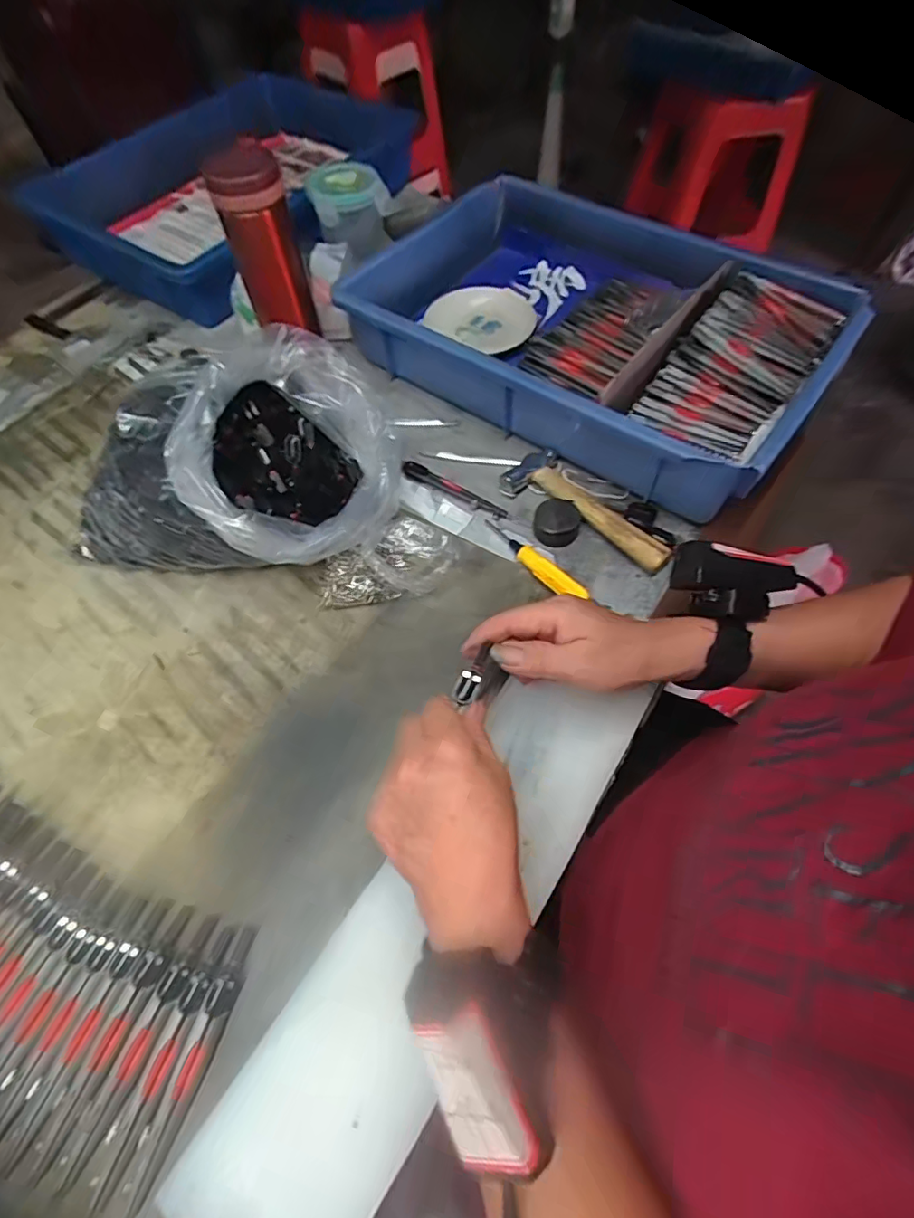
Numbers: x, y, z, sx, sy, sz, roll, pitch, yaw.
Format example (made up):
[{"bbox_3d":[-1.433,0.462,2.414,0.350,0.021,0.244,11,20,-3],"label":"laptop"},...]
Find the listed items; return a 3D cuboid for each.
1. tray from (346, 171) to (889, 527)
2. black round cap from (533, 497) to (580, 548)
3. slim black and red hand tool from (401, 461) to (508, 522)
[{"bbox_3d":[0.130,-0.296,0.550,0.449,0.080,0.316,34,66,20],"label":"tray"},{"bbox_3d":[0.085,-0.077,0.468,0.037,0.024,0.043,9,60,8],"label":"black round cap"},{"bbox_3d":[-0.005,-0.111,0.499,0.111,0.010,0.017,28,65,18],"label":"slim black and red hand tool"}]

